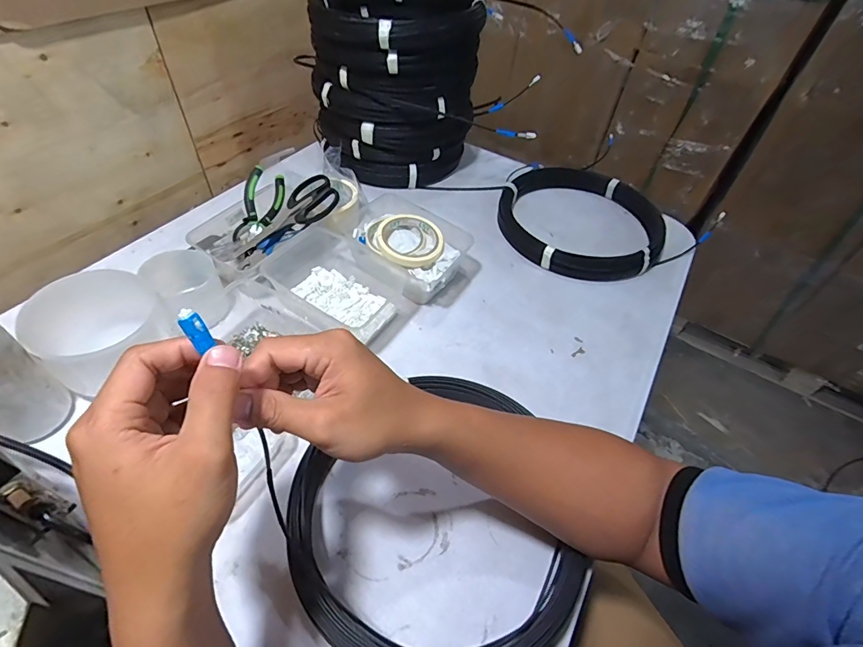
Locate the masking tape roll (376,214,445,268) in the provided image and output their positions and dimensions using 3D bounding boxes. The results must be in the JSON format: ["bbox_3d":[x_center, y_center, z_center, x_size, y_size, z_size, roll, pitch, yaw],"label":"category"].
[{"bbox_3d":[-0.032,-0.119,0.625,0.093,0.028,0.093,-22,68,-26],"label":"masking tape roll"}]

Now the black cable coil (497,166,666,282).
[{"bbox_3d":[0.260,-0.184,0.751,0.280,0.049,0.272,3,48,-3],"label":"black cable coil"}]

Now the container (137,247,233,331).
[{"bbox_3d":[-0.319,-0.047,0.561,0.099,0.060,0.078,37,55,24],"label":"container"}]

